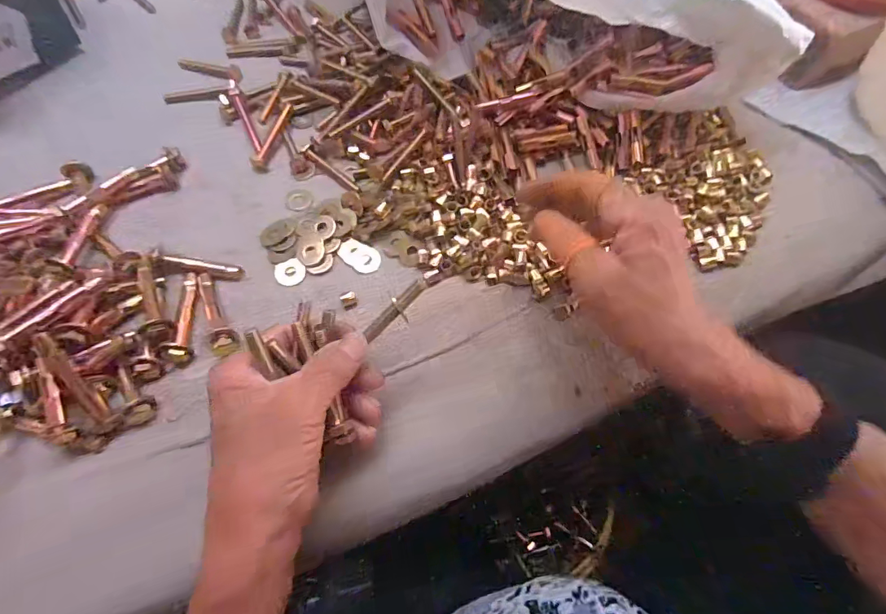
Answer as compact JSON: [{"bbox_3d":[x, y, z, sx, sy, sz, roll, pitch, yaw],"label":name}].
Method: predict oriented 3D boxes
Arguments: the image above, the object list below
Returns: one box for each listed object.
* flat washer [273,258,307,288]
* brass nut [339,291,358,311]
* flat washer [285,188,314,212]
[{"bbox_3d":[-0.111,-0.026,0.335,0.022,0.004,0.020,0,64,1],"label":"flat washer"},{"bbox_3d":[-0.065,-0.005,0.324,0.011,0.010,0.010,-20,65,-9],"label":"brass nut"},{"bbox_3d":[-0.114,-0.085,0.366,0.022,0.004,0.026,-20,65,-9],"label":"flat washer"}]

